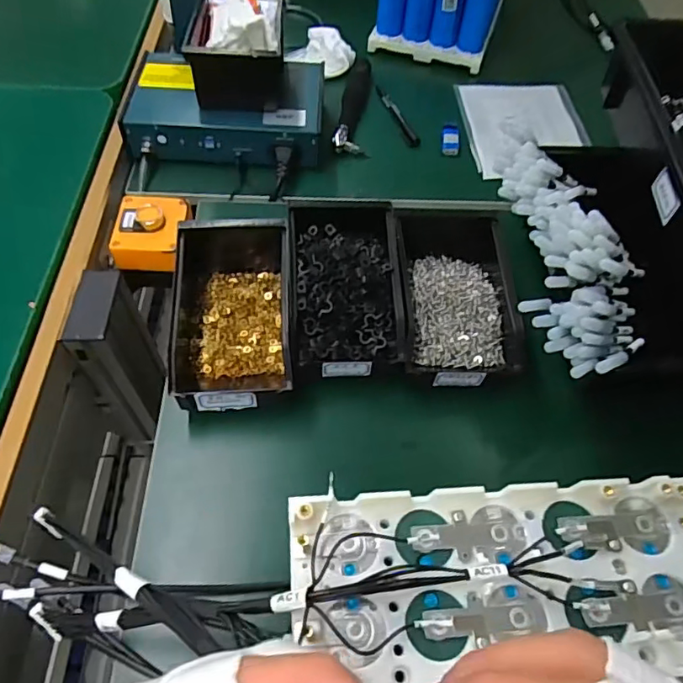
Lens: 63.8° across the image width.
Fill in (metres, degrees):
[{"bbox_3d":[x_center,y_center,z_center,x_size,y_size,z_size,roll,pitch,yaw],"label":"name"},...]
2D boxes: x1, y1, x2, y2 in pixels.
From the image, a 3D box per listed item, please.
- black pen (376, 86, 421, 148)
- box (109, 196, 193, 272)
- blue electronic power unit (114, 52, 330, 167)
[{"bbox_3d":[0.076,-0.316,0.761,0.017,0.008,0.134,-16,59,-13],"label":"black pen"},{"bbox_3d":[-0.202,-0.115,0.581,0.070,0.040,0.086,3,57,-1],"label":"box"},{"bbox_3d":[-0.141,-0.290,0.698,0.231,0.064,0.151,3,57,-1],"label":"blue electronic power unit"}]

